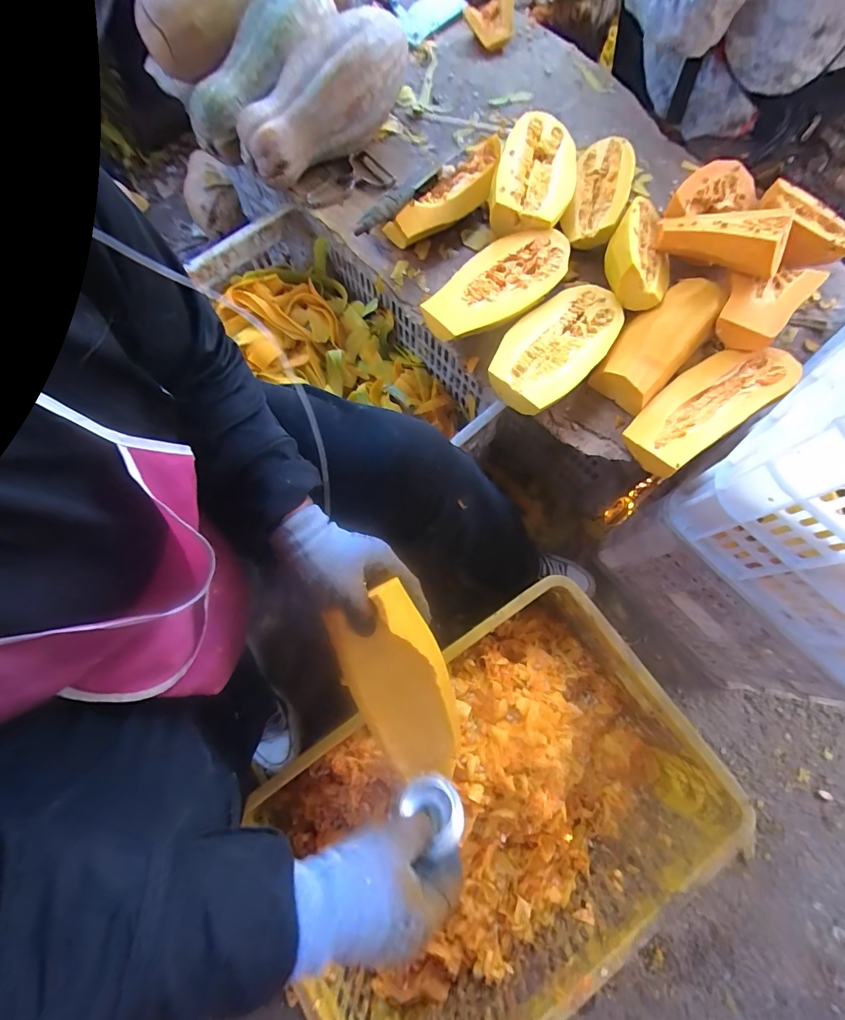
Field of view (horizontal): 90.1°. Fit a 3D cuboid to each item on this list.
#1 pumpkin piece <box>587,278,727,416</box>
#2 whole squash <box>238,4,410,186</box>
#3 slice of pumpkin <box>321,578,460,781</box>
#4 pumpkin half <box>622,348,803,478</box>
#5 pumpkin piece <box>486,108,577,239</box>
[{"bbox_3d":[0.332,-0.242,0.576,0.093,0.052,0.231,44,80,13],"label":"pumpkin piece"},{"bbox_3d":[-0.144,-0.628,0.650,0.297,0.113,0.120,-35,75,8],"label":"whole squash"},{"bbox_3d":[-0.029,0.166,0.431,0.103,0.055,0.189,-12,101,12],"label":"slice of pumpkin"},{"bbox_3d":[0.366,-0.141,0.539,0.241,0.039,0.092,-34,76,-8],"label":"pumpkin half"},{"bbox_3d":[0.171,-0.511,0.641,0.121,0.054,0.217,12,74,5],"label":"pumpkin piece"}]

